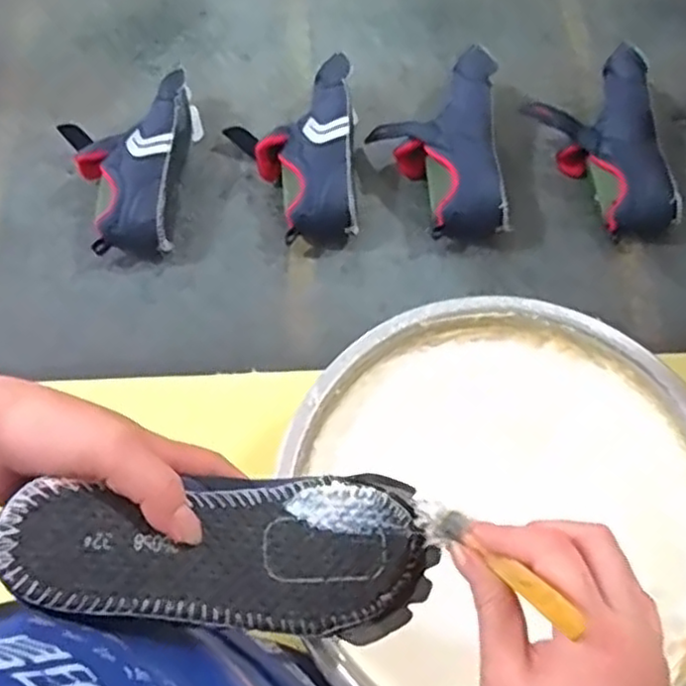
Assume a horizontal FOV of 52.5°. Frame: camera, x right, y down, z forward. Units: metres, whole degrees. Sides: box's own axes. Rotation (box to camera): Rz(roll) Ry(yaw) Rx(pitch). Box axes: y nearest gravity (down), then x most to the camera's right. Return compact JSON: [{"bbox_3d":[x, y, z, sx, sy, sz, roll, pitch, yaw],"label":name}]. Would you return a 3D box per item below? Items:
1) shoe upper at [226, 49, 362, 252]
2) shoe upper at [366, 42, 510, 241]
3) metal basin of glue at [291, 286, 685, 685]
[{"bbox_3d":[-0.055,-0.212,0.764,0.136,0.081,0.221,-6,67,-4],"label":"shoe upper"},{"bbox_3d":[0.102,-0.218,0.768,0.131,0.076,0.220,-1,67,-2],"label":"shoe upper"},{"bbox_3d":[0.133,0.128,0.553,0.315,0.094,0.328,0,67,-1],"label":"metal basin of glue"}]

